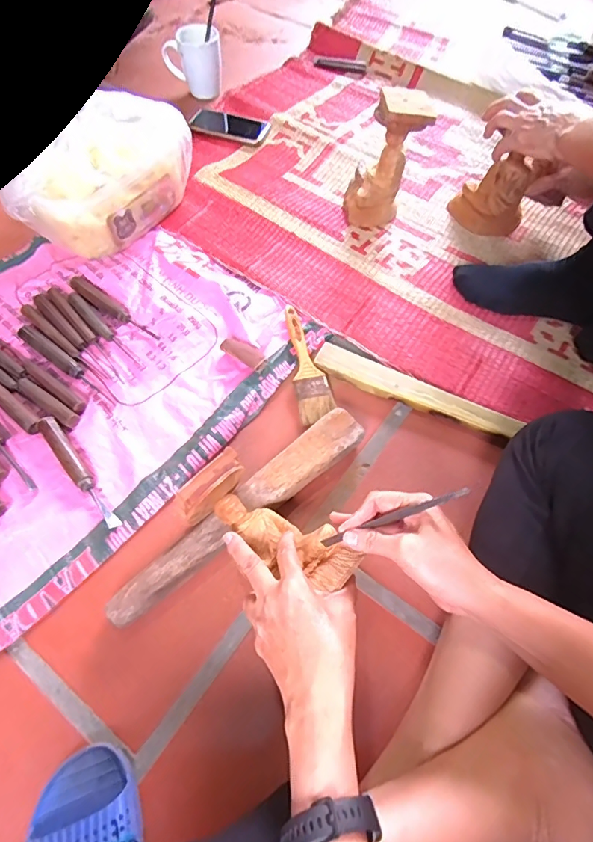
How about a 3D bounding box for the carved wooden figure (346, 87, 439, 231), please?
[{"bbox_3d":[0.137,-0.394,0.704,0.105,0.180,0.082,10,61,3],"label":"carved wooden figure"}]

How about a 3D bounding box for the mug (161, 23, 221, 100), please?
[{"bbox_3d":[-0.211,-0.731,0.922,0.115,0.102,0.073,-8,62,-7],"label":"mug"}]

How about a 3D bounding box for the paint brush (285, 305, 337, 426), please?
[{"bbox_3d":[0.012,-0.081,0.610,0.046,0.019,0.179,-11,62,-8],"label":"paint brush"}]

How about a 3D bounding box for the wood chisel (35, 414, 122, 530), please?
[{"bbox_3d":[-0.256,0.058,0.528,0.022,0.016,0.168,-36,68,-20],"label":"wood chisel"}]

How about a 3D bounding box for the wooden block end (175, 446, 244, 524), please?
[{"bbox_3d":[-0.086,0.066,0.457,0.031,0.034,0.077,35,65,16],"label":"wooden block end"}]

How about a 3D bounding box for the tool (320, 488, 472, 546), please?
[{"bbox_3d":[0.082,0.086,0.393,0.140,0.008,0.007,-28,59,26],"label":"tool"}]

